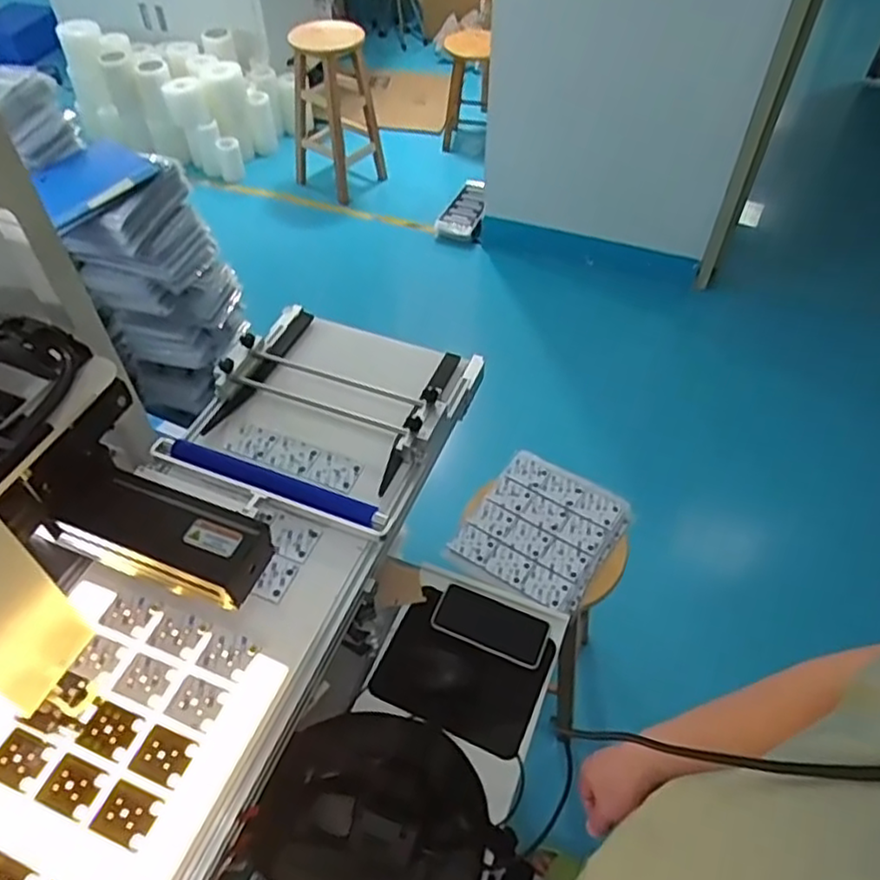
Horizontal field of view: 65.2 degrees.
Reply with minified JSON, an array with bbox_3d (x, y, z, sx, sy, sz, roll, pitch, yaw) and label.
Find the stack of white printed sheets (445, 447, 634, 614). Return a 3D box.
[{"bbox_3d":[0.172,0.152,1.169,0.228,0.024,0.255,29,55,22],"label":"stack of white printed sheets"}]

